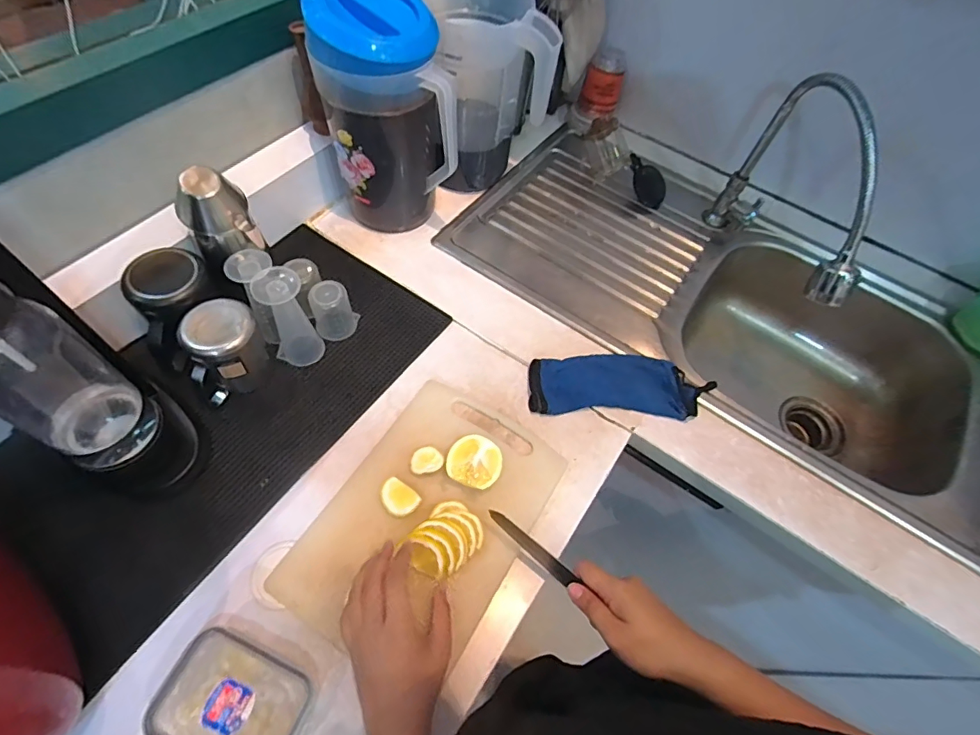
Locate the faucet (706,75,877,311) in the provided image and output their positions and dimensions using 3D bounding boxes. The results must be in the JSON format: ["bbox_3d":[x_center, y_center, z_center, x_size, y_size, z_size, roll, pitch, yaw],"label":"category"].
[{"bbox_3d":[0.439,-0.226,0.677,0.056,0.261,0.286,-10,60,-9],"label":"faucet"}]

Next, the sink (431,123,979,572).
[{"bbox_3d":[0.364,-0.069,0.848,0.843,0.228,0.444,32,61,13],"label":"sink"}]

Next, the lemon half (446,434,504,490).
[{"bbox_3d":[-0.018,0.115,0.569,0.063,0.038,0.058,3,59,-4],"label":"lemon half"}]

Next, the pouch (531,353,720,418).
[{"bbox_3d":[0.175,0.018,0.644,0.240,0.027,0.095,3,59,-2],"label":"pouch"}]

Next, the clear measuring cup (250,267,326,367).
[{"bbox_3d":[-0.249,-0.058,0.595,0.058,0.137,0.052,-18,62,-14],"label":"clear measuring cup"}]

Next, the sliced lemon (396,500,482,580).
[{"bbox_3d":[-0.045,0.183,0.518,0.063,0.025,0.077,30,62,14],"label":"sliced lemon"}]

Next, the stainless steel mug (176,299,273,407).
[{"bbox_3d":[-0.311,-0.019,0.574,0.089,0.105,0.067,-27,64,-18],"label":"stainless steel mug"}]

